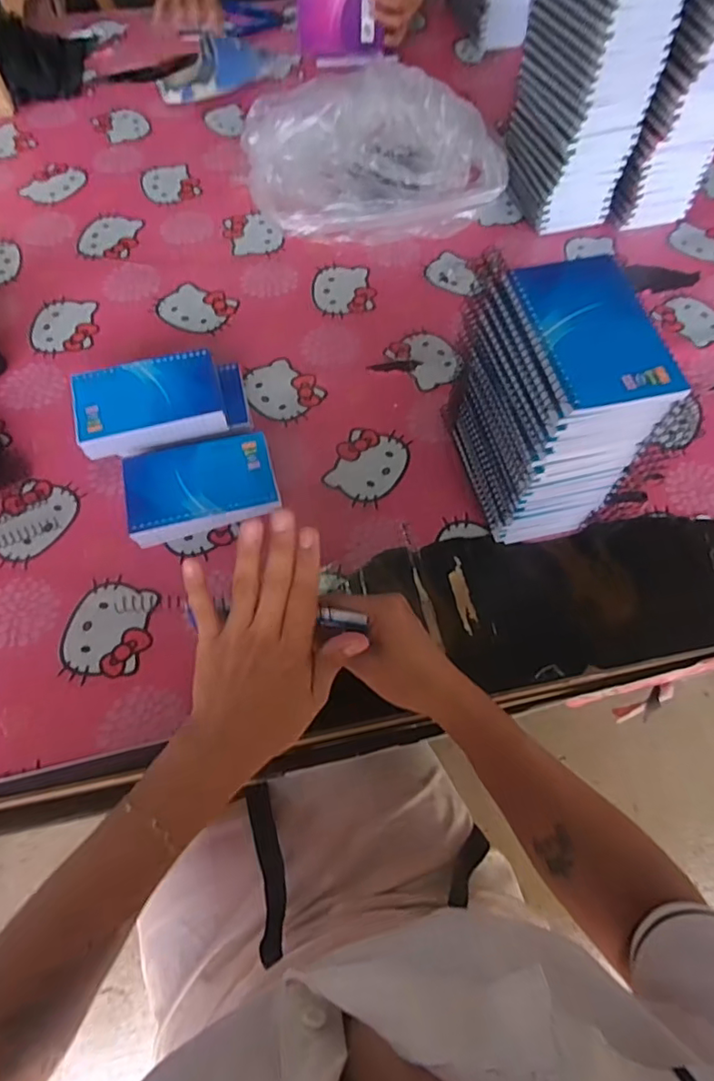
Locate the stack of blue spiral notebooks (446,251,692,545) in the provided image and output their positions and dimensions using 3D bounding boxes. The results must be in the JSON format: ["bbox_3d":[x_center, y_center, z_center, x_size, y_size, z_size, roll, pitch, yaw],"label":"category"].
[{"bbox_3d":[0.152,-0.105,0.467,0.091,0.196,0.145,-13,64,-7],"label":"stack of blue spiral notebooks"}]

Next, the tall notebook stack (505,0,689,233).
[{"bbox_3d":[0.262,-0.525,0.641,0.106,0.289,0.139,-18,64,-9],"label":"tall notebook stack"}]

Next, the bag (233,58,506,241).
[{"bbox_3d":[0.022,-0.484,0.694,0.302,0.114,0.208,-4,63,-2],"label":"bag"}]

